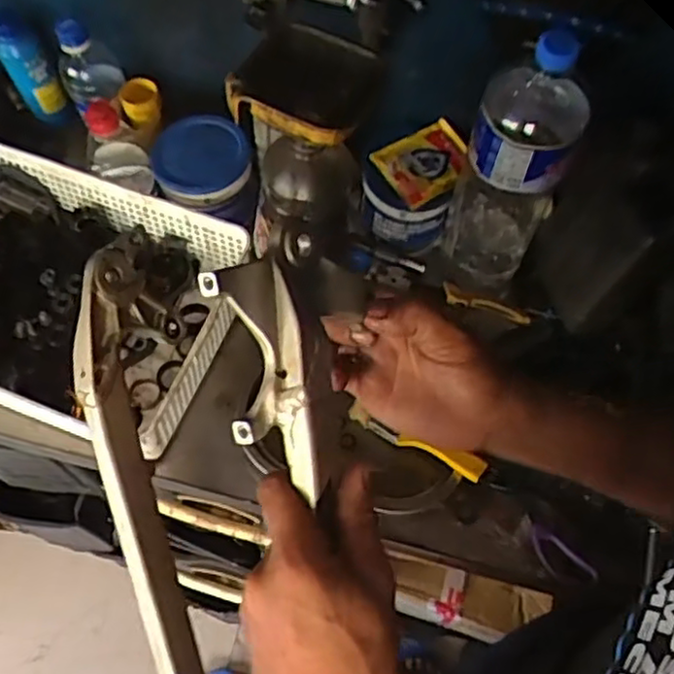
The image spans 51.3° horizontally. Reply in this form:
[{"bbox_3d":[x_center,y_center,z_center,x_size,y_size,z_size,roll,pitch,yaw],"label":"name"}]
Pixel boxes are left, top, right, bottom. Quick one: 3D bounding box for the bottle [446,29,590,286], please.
[{"bbox_3d":[0.165,-0.155,0.659,0.091,0.299,0.099,19,64,8],"label":"bottle"}]

